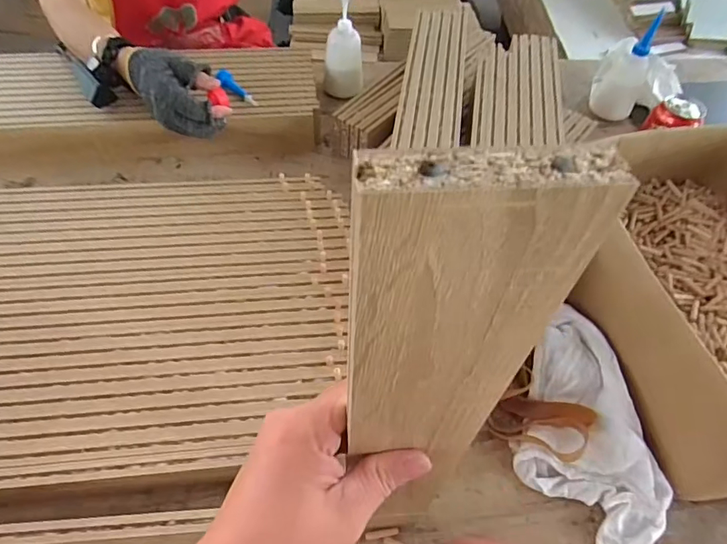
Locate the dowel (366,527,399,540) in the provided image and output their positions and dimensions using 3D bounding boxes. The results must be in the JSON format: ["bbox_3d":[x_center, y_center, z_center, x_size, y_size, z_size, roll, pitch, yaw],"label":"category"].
[{"bbox_3d":[0.017,0.240,0.433,0.030,0.004,0.007,-6,55,-7],"label":"dowel"}]

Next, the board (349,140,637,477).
[{"bbox_3d":[0.029,0.036,0.186,0.066,0.197,0.012,-4,52,-3],"label":"board"}]

